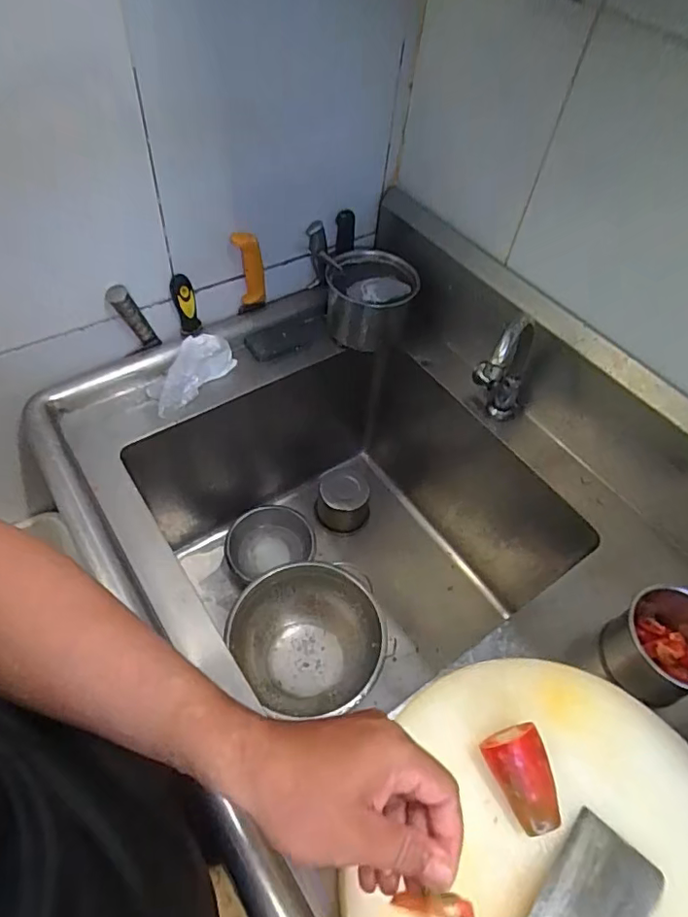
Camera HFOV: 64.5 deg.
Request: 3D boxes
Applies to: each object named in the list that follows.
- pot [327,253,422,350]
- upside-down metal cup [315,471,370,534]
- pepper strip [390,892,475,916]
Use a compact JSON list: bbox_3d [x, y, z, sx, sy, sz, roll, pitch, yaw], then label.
[{"bbox_3d":[0.043,-0.273,0.933,0.143,0.109,0.150,3,53,-4],"label":"pot"},{"bbox_3d":[-0.001,0.085,1.090,0.104,0.094,0.092,9,52,1],"label":"upside-down metal cup"},{"bbox_3d":[0.051,0.249,0.302,0.049,0.010,0.012,16,51,-13],"label":"pepper strip"}]

